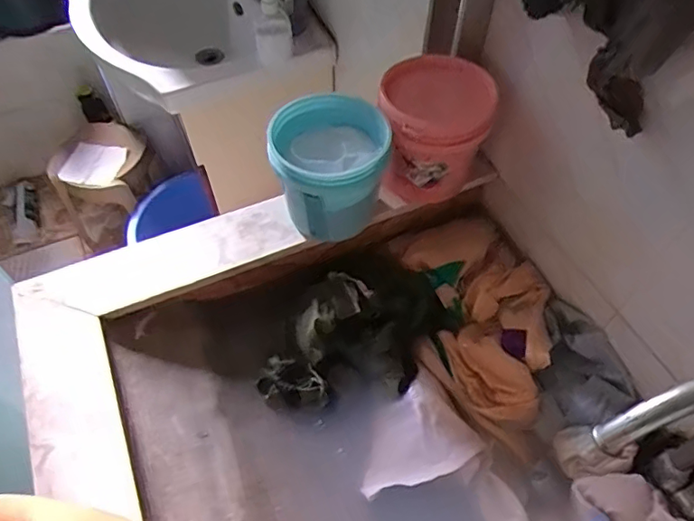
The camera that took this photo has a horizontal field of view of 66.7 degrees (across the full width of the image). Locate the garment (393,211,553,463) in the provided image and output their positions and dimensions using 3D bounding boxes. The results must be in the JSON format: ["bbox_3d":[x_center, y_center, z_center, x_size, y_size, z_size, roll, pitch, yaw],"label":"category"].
[{"bbox_3d":[0.159,0.069,0.602,0.156,0.060,0.275,-10,55,-7],"label":"garment"}]

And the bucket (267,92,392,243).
[{"bbox_3d":[-0.021,-0.089,0.559,0.112,0.123,0.102,0,55,0],"label":"bucket"}]

